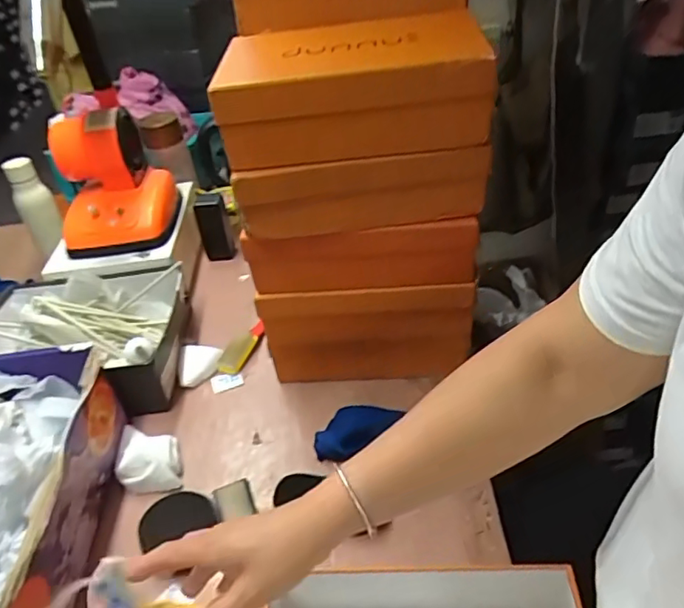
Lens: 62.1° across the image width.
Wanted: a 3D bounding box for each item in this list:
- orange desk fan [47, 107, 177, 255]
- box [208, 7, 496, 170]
[{"bbox_3d":[-0.407,-0.221,1.017,0.187,0.219,0.223,-13,38,-7],"label":"orange desk fan"},{"bbox_3d":[0.011,-0.256,0.663,0.290,0.103,0.191,-6,38,1],"label":"box"}]

